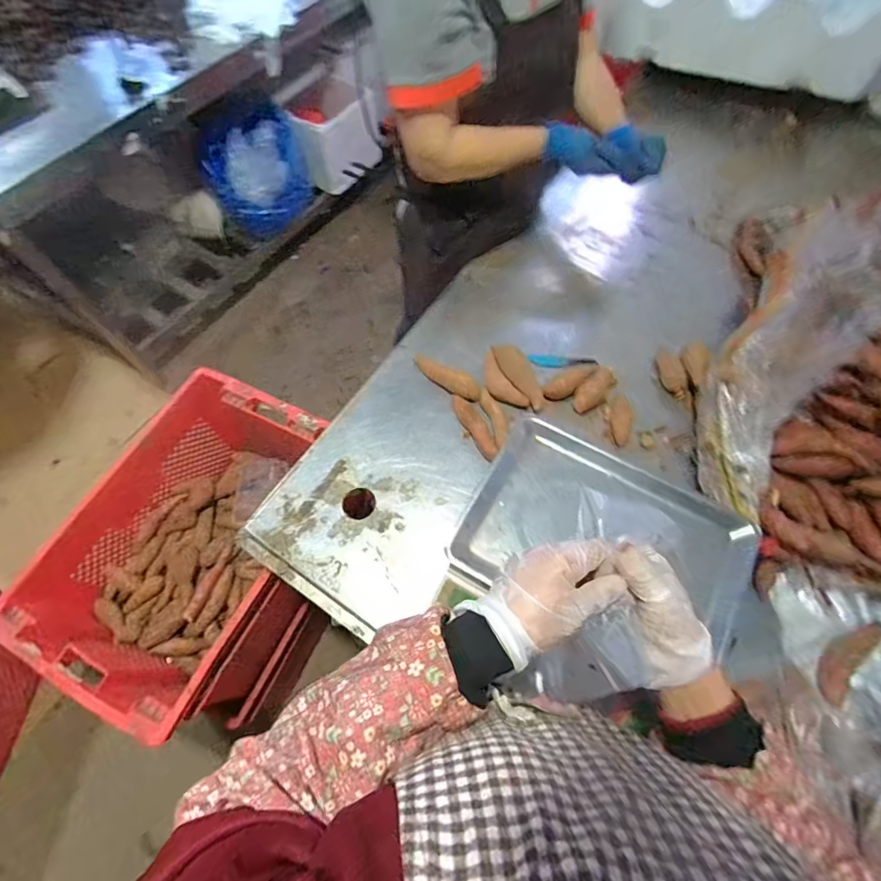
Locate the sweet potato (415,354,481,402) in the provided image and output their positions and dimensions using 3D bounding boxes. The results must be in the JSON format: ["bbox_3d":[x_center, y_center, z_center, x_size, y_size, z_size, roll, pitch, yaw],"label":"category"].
[{"bbox_3d":[0.008,-0.108,0.809,0.133,0.030,0.036,29,68,15],"label":"sweet potato"}]

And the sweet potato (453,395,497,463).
[{"bbox_3d":[0.059,-0.023,0.769,0.029,0.027,0.127,-24,66,-10],"label":"sweet potato"}]

